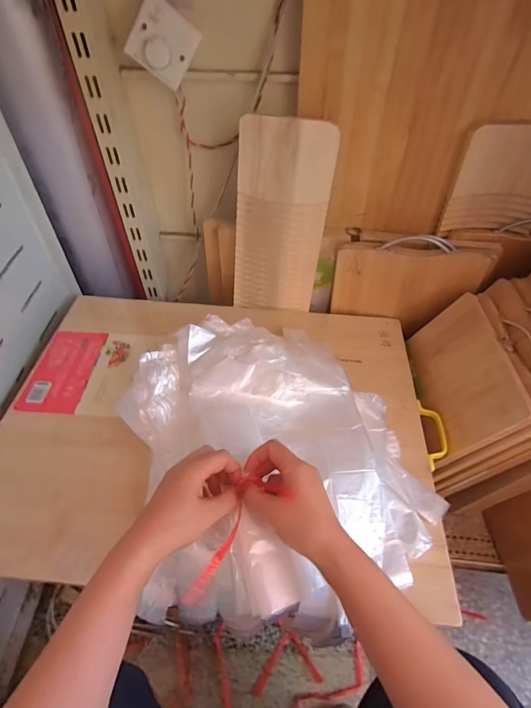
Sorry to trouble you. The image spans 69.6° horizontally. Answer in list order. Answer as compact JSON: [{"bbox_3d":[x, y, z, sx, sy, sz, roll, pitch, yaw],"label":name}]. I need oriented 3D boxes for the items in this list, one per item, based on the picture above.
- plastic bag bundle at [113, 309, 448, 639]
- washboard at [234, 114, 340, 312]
[{"bbox_3d":[0.009,0.100,0.533,0.373,0.108,0.411,-10,51,-10],"label":"plastic bag bundle"},{"bbox_3d":[0.025,-0.224,0.681,0.152,0.335,0.012,7,39,1],"label":"washboard"}]

